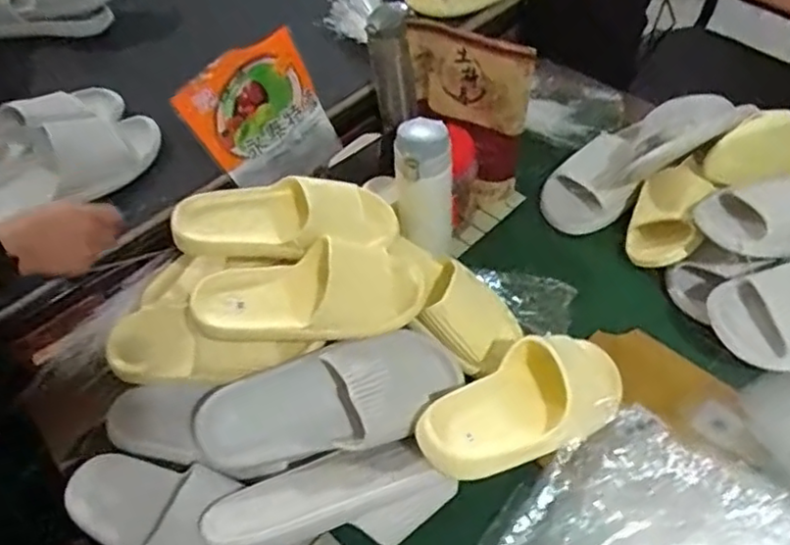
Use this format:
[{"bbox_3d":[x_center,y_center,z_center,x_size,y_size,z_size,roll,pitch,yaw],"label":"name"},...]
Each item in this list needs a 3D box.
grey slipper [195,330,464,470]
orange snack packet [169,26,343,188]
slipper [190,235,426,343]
[{"bbox_3d":[-0.066,0.128,0.688,0.277,0.067,0.107,-12,52,-5],"label":"grey slipper"},{"bbox_3d":[-0.169,-0.199,0.896,0.167,0.227,0.034,-42,50,-8],"label":"orange snack packet"},{"bbox_3d":[-0.087,0.028,0.719,0.245,0.084,0.098,-14,52,-7],"label":"slipper"}]

